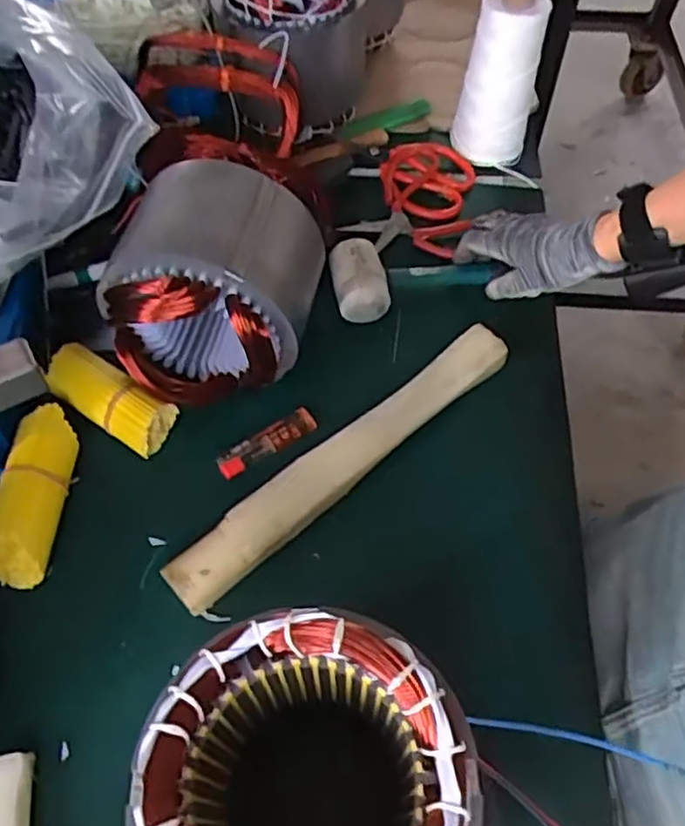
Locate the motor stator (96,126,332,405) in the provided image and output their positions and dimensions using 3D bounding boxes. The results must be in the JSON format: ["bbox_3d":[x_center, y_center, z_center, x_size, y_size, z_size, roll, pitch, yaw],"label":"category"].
[{"bbox_3d":[-0.099,-0.095,0.534,0.142,0.156,0.144,9,58,5],"label":"motor stator"}]

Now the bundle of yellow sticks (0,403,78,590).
[{"bbox_3d":[-0.231,0.060,0.509,0.042,0.040,0.131,3,58,2],"label":"bundle of yellow sticks"}]

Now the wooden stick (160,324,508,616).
[{"bbox_3d":[0.007,0.032,0.536,0.330,0.026,0.042,-37,65,-21],"label":"wooden stick"}]

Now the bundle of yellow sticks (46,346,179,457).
[{"bbox_3d":[-0.190,-0.012,0.552,0.109,0.038,0.046,30,63,18],"label":"bundle of yellow sticks"}]

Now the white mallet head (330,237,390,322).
[{"bbox_3d":[0.015,-0.120,0.619,0.047,0.051,0.069,-11,58,-7],"label":"white mallet head"}]

